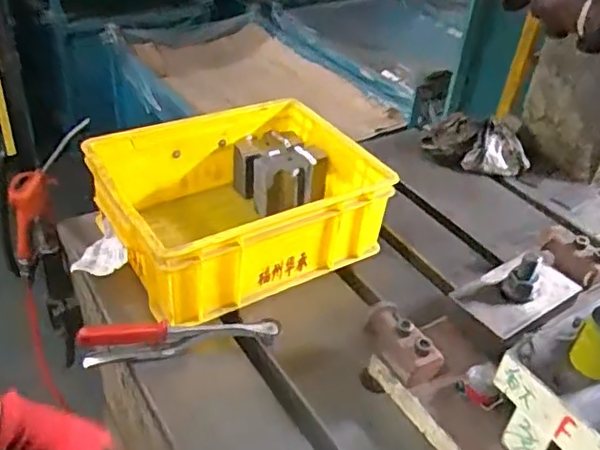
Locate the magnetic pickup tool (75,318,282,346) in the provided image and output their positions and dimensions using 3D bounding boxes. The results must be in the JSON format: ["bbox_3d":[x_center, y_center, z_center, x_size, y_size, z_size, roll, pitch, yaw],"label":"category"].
[{"bbox_3d":[-0.128,0.116,0.655,0.213,0.025,0.030,-2,37,-11],"label":"magnetic pickup tool"}]

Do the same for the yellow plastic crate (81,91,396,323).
[{"bbox_3d":[-0.086,-0.037,0.810,0.338,0.119,0.275,-17,43,-29],"label":"yellow plastic crate"}]

